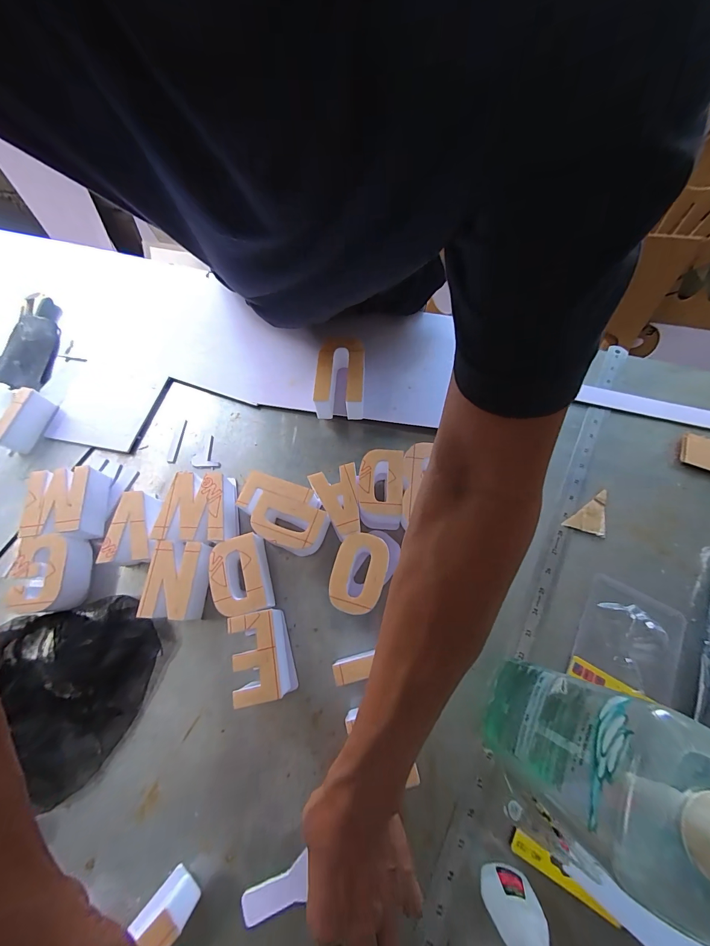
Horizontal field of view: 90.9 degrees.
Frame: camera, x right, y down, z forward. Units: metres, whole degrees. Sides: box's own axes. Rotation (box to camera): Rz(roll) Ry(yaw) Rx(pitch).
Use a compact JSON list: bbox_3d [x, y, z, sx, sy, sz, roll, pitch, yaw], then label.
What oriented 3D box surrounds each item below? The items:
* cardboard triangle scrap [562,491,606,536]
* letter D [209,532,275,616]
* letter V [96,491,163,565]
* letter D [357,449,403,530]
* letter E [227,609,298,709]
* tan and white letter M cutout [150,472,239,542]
[{"bbox_3d":[0.301,0.058,0.439,0.071,0.005,0.038,-34,72,-10],"label":"cardboard triangle scrap"},{"bbox_3d":[-0.130,0.118,0.402,0.059,0.044,0.085,-11,68,-3],"label":"letter D"},{"bbox_3d":[-0.268,0.063,0.429,0.063,0.045,0.093,-5,67,-1],"label":"letter V"},{"bbox_3d":[0.031,0.022,0.444,0.054,0.058,0.086,1,68,2],"label":"letter D"},{"bbox_3d":[-0.099,0.194,0.374,0.052,0.047,0.083,-14,68,-4],"label":"letter E"},{"bbox_3d":[-0.189,0.043,0.435,0.083,0.046,0.091,0,67,1],"label":"tan and white letter M cutout"}]

